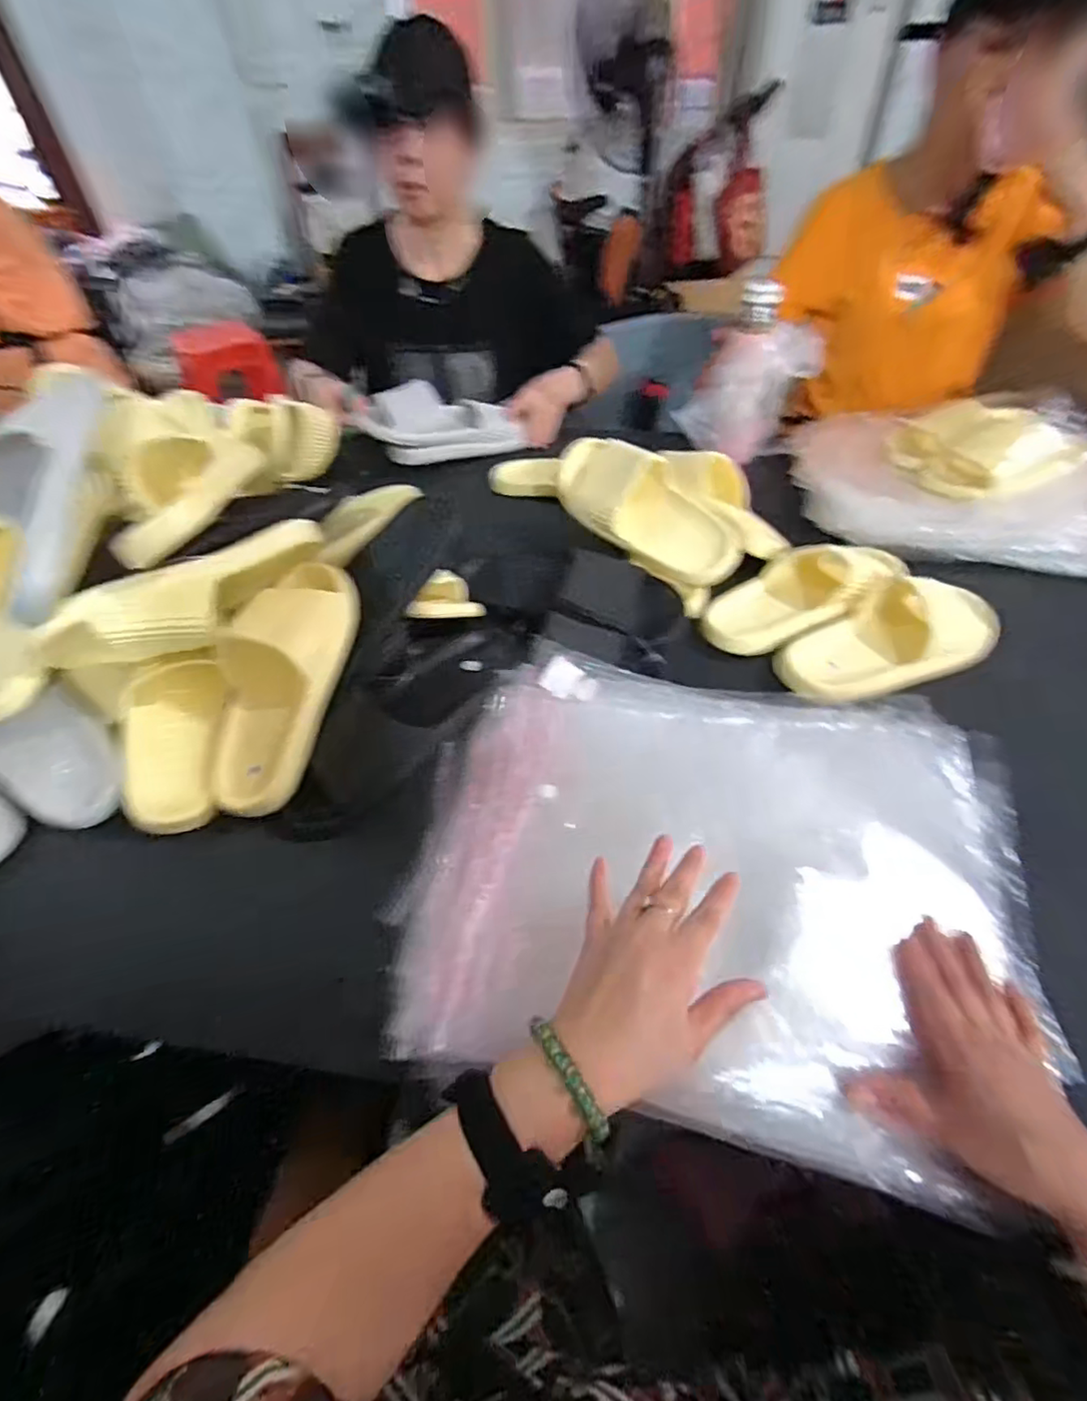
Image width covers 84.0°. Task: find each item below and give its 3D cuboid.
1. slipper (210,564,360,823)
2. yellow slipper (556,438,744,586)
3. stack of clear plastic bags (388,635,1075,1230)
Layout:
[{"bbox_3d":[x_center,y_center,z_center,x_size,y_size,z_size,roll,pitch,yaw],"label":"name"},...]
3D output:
[{"bbox_3d":[-0.247,-0.018,0.557,0.099,0.057,0.241,12,80,13],"label":"slipper"},{"bbox_3d":[0.121,-0.235,0.726,0.256,0.089,0.087,38,58,11],"label":"yellow slipper"},{"bbox_3d":[0.130,0.129,0.479,0.460,0.043,0.355,9,53,7],"label":"stack of clear plastic bags"}]

